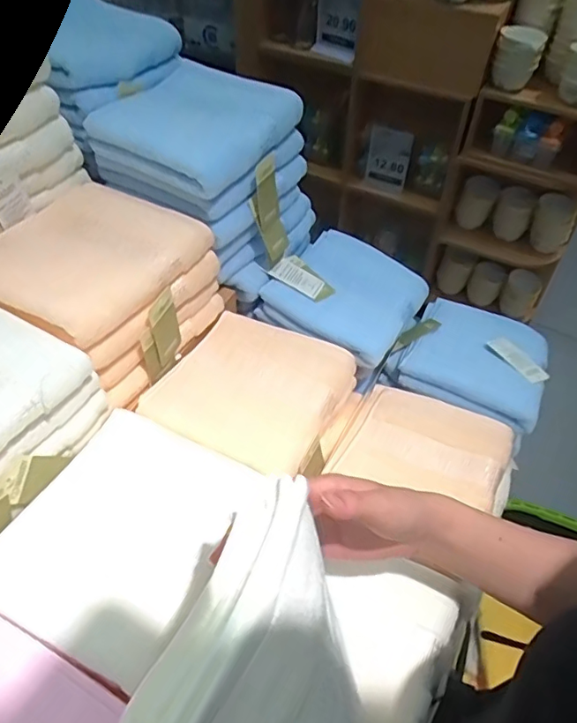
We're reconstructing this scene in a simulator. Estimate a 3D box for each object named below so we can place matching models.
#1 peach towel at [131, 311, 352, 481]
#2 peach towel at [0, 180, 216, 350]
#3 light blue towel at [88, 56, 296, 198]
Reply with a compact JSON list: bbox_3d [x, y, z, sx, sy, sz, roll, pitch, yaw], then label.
[{"bbox_3d":[-0.034,0.023,0.553,0.160,0.030,0.185,24,51,18],"label":"peach towel"},{"bbox_3d":[-0.191,-0.104,0.517,0.163,0.030,0.187,26,52,20],"label":"peach towel"},{"bbox_3d":[-0.099,-0.260,0.594,0.169,0.042,0.181,23,51,17],"label":"light blue towel"}]

